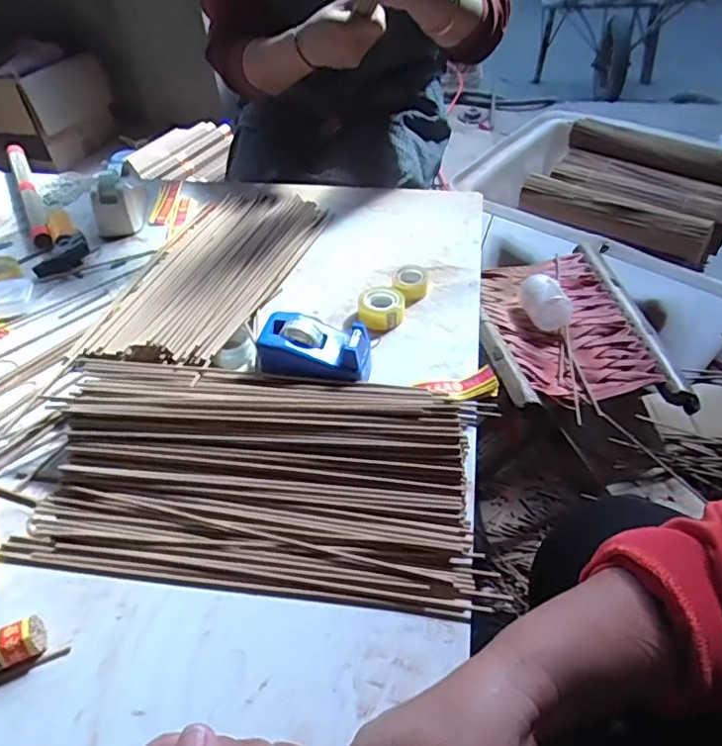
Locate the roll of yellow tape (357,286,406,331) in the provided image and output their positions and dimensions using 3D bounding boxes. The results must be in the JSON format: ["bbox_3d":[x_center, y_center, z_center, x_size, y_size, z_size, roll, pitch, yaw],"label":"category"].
[{"bbox_3d":[0.021,-0.071,0.600,0.049,0.020,0.054,0,46,3],"label":"roll of yellow tape"}]

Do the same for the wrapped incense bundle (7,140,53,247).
[{"bbox_3d":[-0.483,-0.262,0.820,0.024,0.021,0.330,-23,49,-19],"label":"wrapped incense bundle"}]

